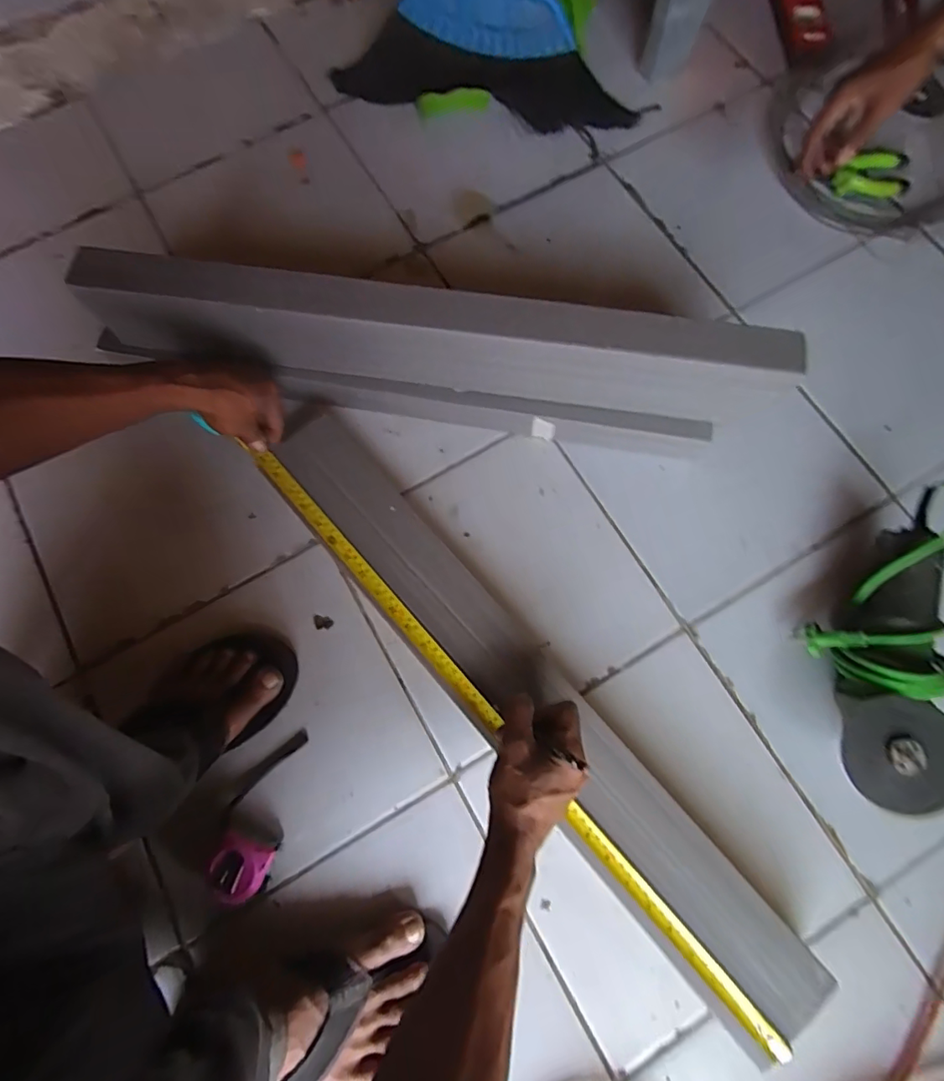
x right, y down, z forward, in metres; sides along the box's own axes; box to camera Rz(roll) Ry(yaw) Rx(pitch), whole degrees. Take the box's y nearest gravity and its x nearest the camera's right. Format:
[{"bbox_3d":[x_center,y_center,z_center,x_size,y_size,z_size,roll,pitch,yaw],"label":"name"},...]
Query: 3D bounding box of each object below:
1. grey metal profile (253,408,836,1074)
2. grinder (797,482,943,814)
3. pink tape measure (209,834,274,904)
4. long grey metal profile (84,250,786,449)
[{"bbox_3d":[0.040,0.160,0.531,0.114,0.069,0.725,-41,79,-9],"label":"grey metal profile"},{"bbox_3d":[0.413,0.097,0.529,0.117,0.083,0.319,9,76,4],"label":"grinder"},{"bbox_3d":[-0.226,0.323,0.507,0.055,0.038,0.050,12,76,4],"label":"pink tape measure"},{"bbox_3d":[-0.043,-0.202,0.579,0.709,0.164,0.073,9,76,4],"label":"long grey metal profile"}]

